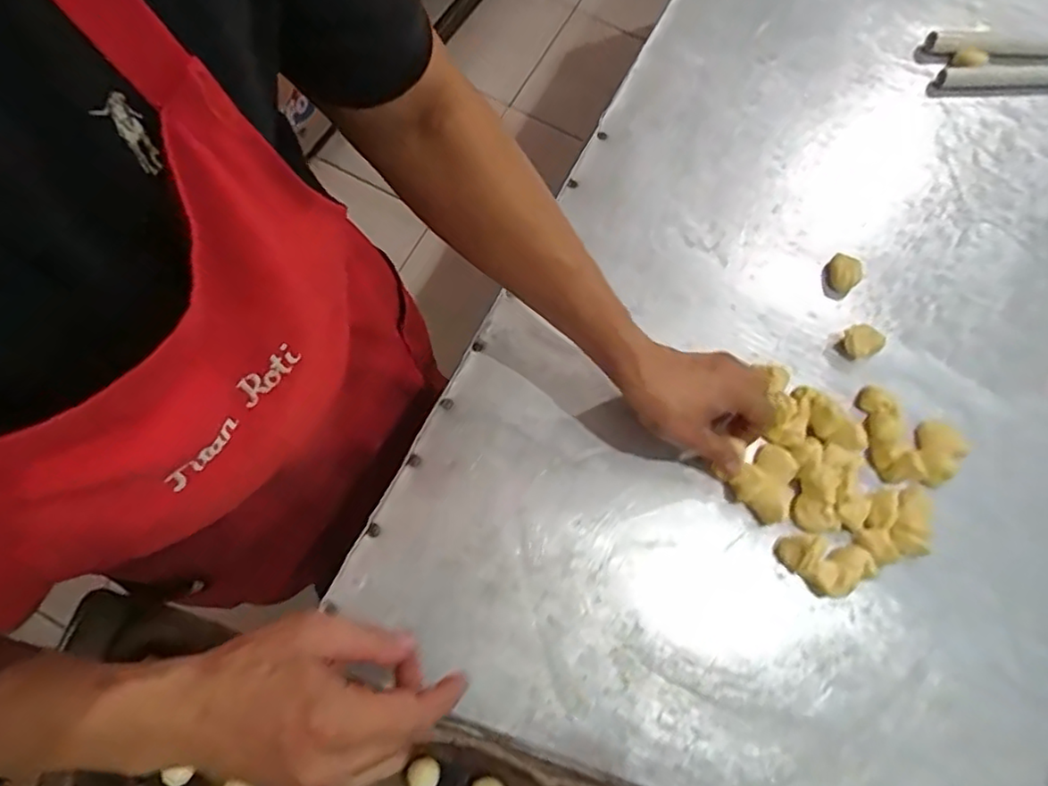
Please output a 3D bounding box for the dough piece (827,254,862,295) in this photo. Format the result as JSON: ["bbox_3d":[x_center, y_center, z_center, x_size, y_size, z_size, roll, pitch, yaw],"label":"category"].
[{"bbox_3d":[0.321,-0.120,0.629,0.029,0.024,0.035,-38,78,-12],"label":"dough piece"}]

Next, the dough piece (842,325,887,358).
[{"bbox_3d":[0.325,-0.051,0.598,0.034,0.023,0.029,-24,75,-8],"label":"dough piece"}]

